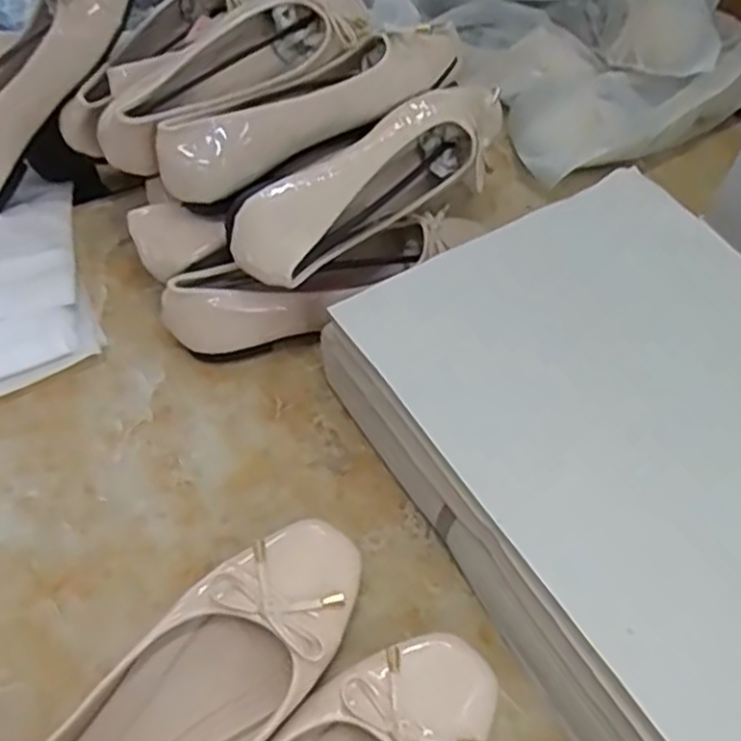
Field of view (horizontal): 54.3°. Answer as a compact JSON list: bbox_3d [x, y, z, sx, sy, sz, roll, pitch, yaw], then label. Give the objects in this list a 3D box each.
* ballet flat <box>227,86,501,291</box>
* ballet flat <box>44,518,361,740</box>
[{"bbox_3d":[-0.003,-0.127,0.504,0.215,0.070,0.065,-38,64,-27],"label":"ballet flat"},{"bbox_3d":[-0.093,0.170,0.362,0.081,0.052,0.234,36,60,20],"label":"ballet flat"}]

